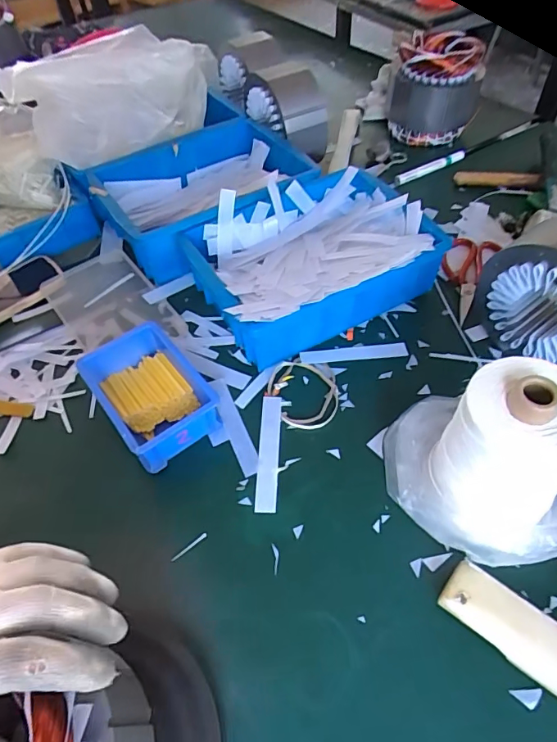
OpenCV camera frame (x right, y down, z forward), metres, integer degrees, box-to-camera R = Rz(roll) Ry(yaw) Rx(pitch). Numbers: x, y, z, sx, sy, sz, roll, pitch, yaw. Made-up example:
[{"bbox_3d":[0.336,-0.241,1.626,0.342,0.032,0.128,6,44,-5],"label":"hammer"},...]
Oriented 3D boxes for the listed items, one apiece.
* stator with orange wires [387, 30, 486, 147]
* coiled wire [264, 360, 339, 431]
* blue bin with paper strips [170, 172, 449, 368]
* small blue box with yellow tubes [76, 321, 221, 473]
[{"bbox_3d":[0.266,-0.484,0.809,0.148,0.133,0.115,13,55,14],"label":"stator with orange wires"},{"bbox_3d":[0.026,0.022,0.521,0.079,0.009,0.084,-2,53,3],"label":"coiled wire"},{"bbox_3d":[0.046,-0.134,0.579,0.274,0.105,0.223,-24,55,-14],"label":"blue bin with paper strips"},{"bbox_3d":[-0.137,0.025,0.504,0.098,0.053,0.146,-33,57,-20],"label":"small blue box with yellow tubes"}]

